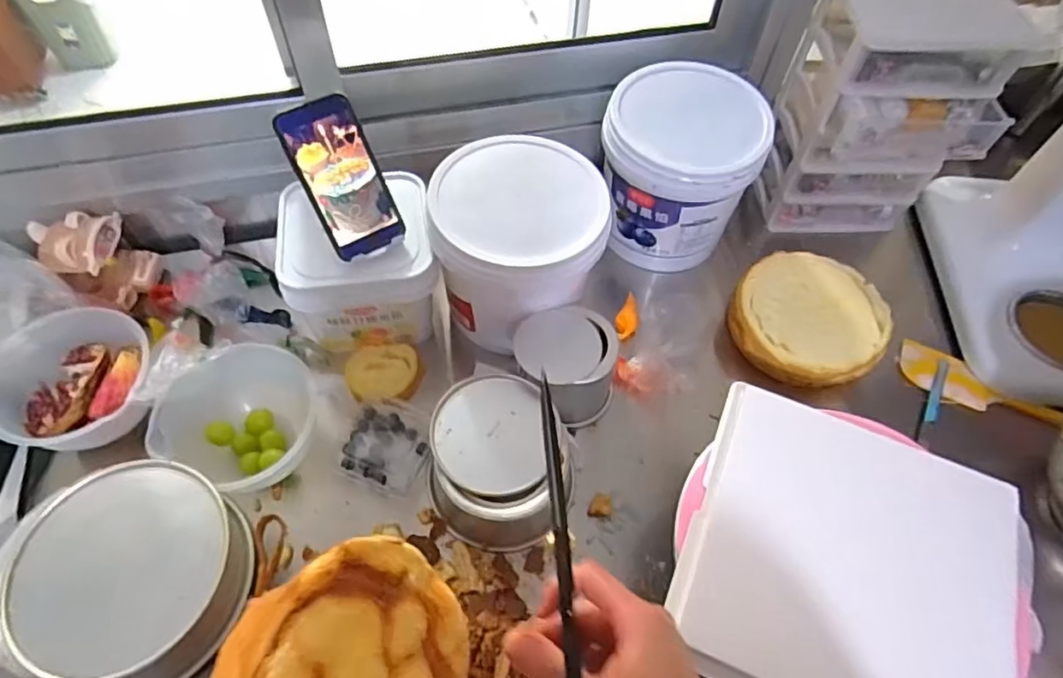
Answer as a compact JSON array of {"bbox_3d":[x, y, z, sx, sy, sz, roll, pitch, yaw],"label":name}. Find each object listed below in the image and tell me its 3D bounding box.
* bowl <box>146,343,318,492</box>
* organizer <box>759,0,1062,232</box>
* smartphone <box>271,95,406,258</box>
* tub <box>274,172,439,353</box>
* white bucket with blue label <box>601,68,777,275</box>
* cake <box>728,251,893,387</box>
[{"bbox_3d":[-0.300,0.089,0.650,0.140,0.082,0.145,22,59,11],"label":"bowl"},{"bbox_3d":[0.447,-0.273,0.807,0.200,0.283,0.166,3,57,-1],"label":"organizer"},{"bbox_3d":[-0.194,-0.166,0.635,0.076,0.154,0.009,-29,23,-20],"label":"smartphone"},{"bbox_3d":[-0.201,-0.092,0.740,0.166,0.141,0.158,-9,58,-9],"label":"tub"},{"bbox_3d":[0.188,-0.216,0.805,0.188,0.199,0.177,28,60,14],"label":"white bucket with blue label"},{"bbox_3d":[0.354,-0.029,0.774,0.182,0.045,0.174,1,57,-2],"label":"cake"}]

